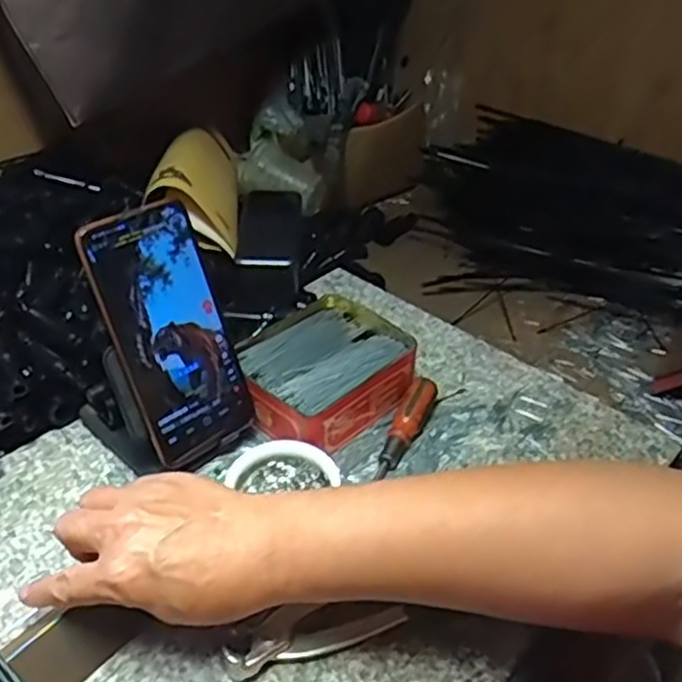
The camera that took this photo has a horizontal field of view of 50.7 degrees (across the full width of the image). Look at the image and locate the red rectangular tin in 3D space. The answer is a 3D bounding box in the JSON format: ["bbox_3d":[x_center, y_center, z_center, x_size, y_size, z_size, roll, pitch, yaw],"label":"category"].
[{"bbox_3d":[-0.015,0.023,0.550,0.122,0.040,0.108,-29,47,-31],"label":"red rectangular tin"}]

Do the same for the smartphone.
[{"bbox_3d":[-0.110,-0.004,0.474,0.074,0.166,0.005,-30,21,-35],"label":"smartphone"}]

